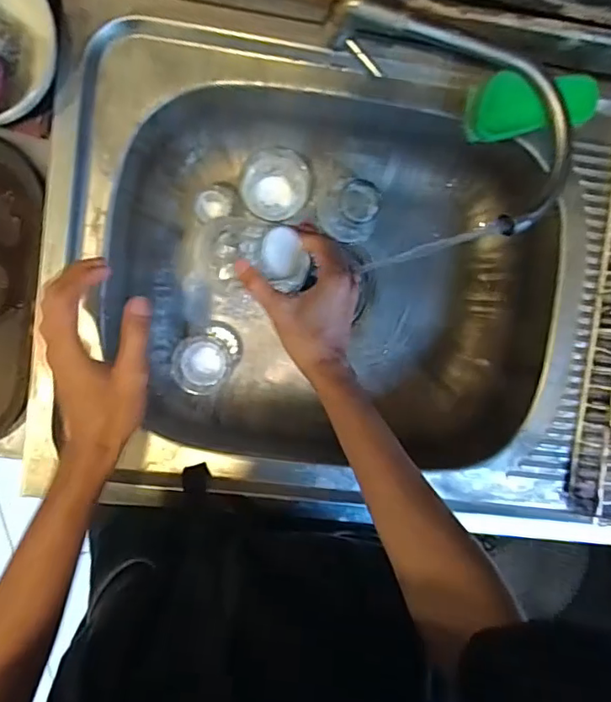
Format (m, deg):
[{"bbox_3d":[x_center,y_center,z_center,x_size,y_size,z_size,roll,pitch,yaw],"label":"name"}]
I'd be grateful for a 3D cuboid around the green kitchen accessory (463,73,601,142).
[{"bbox_3d":[0.217,-0.234,0.513,0.121,0.031,0.051,-5,95,-4],"label":"green kitchen accessory"}]

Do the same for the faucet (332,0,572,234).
[{"bbox_3d":[0.140,-0.236,0.456,0.120,0.074,0.276,-44,97,0],"label":"faucet"}]

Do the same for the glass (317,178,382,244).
[{"bbox_3d":[0.051,-0.161,0.626,0.062,0.077,0.064,0,95,-5],"label":"glass"}]

